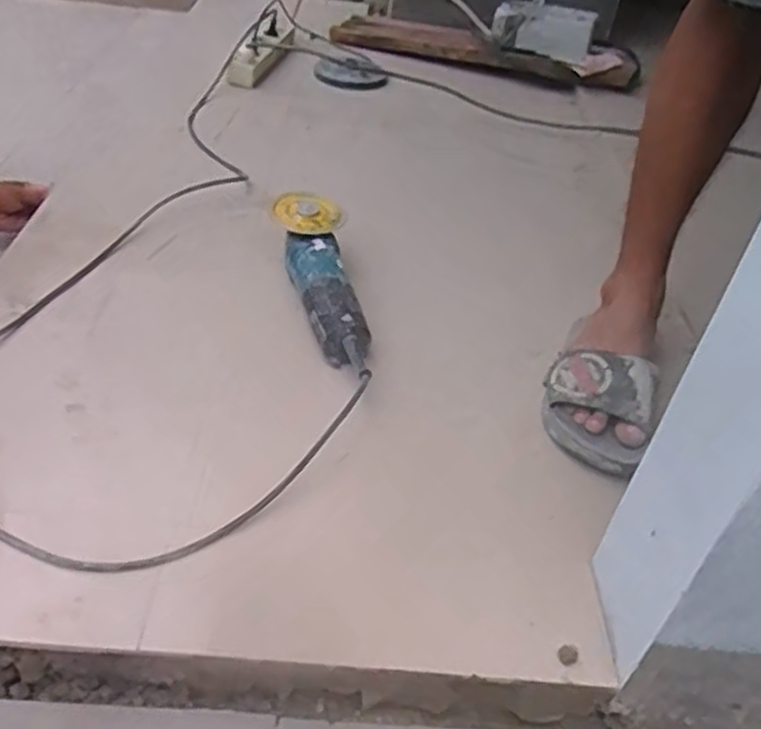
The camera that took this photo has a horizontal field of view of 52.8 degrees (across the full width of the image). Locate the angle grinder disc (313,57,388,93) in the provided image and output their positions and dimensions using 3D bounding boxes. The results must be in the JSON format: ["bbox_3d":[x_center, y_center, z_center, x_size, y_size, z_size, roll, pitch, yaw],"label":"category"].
[{"bbox_3d":[-0.058,-0.605,1.604,0.140,0.015,0.150,7,49,-8],"label":"angle grinder disc"}]

